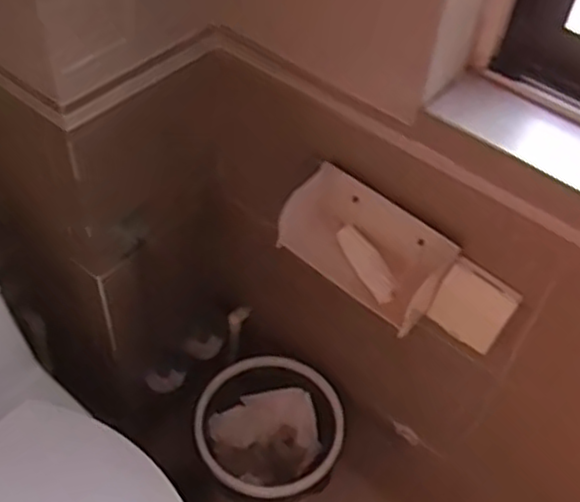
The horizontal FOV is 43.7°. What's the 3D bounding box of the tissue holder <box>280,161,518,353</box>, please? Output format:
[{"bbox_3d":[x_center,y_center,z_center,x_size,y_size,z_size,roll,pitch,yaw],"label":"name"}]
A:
[{"bbox_3d":[0.139,0.023,0.998,0.331,0.141,0.115,37,56,22],"label":"tissue holder"}]

